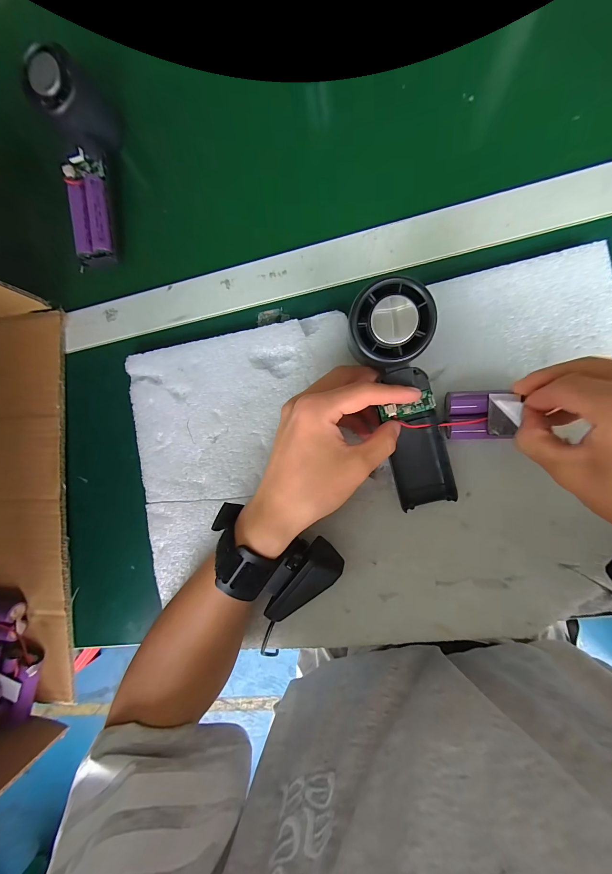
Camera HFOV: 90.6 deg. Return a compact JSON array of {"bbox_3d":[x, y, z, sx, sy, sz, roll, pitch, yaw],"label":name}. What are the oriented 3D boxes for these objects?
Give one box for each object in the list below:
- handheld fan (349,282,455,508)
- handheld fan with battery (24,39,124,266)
[{"bbox_3d":[0.071,-0.027,0.223,0.054,0.029,0.160,-15,108,8],"label":"handheld fan"},{"bbox_3d":[-0.210,-0.254,0.278,0.037,0.060,0.159,-2,88,9],"label":"handheld fan with battery"}]

